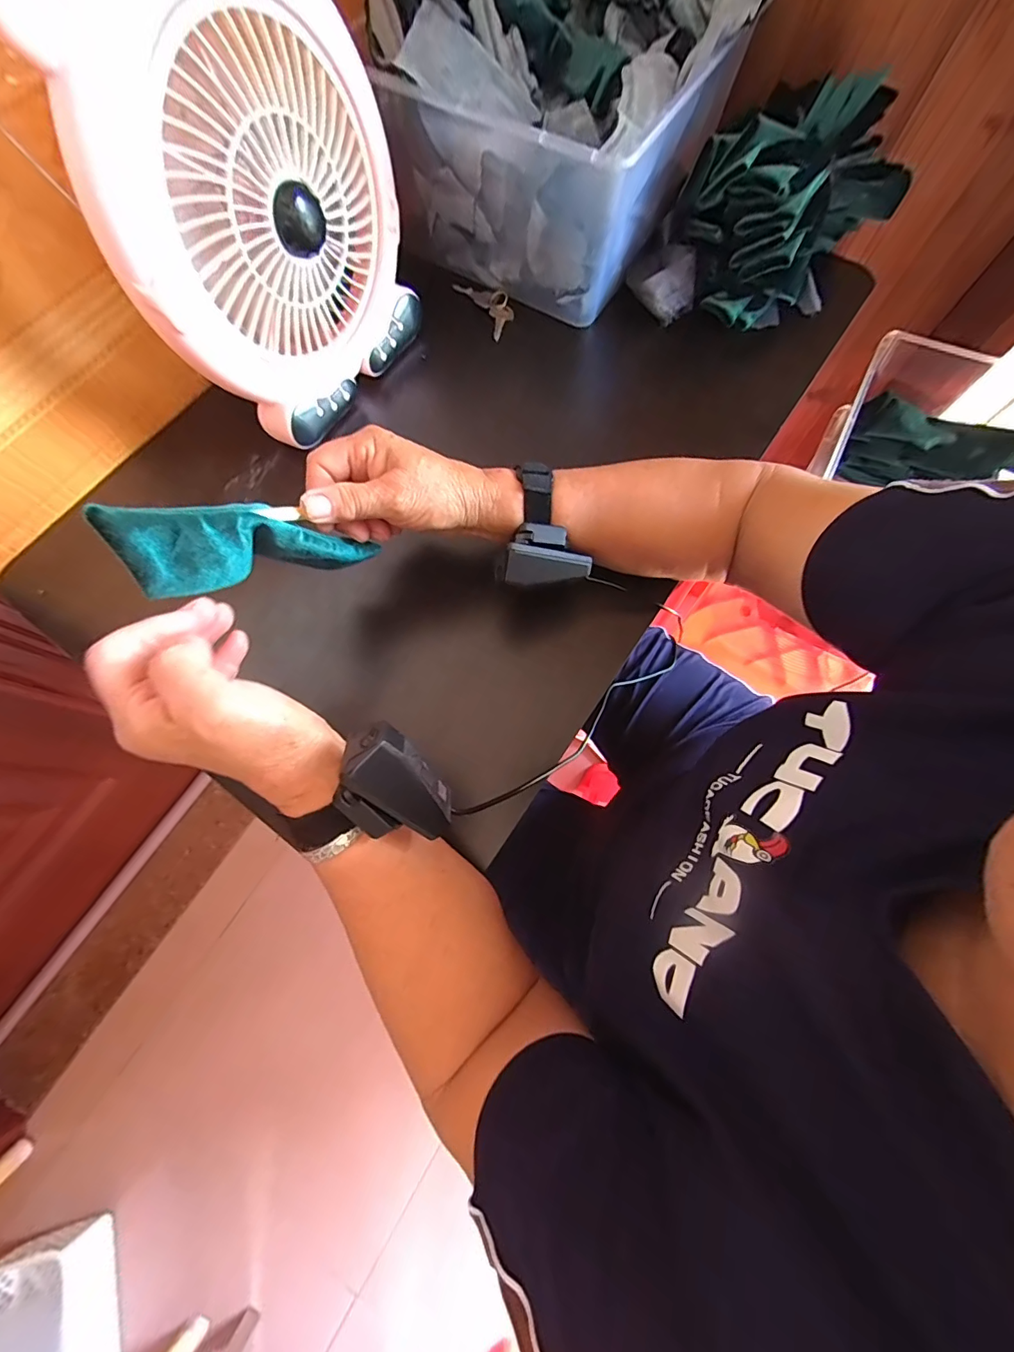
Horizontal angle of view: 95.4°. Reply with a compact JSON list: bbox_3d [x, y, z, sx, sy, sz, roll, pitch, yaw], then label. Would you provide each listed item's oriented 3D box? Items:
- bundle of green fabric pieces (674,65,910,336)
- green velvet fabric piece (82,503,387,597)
[{"bbox_3d":[0.263,-0.460,0.445,0.174,0.112,0.168,-37,76,-10],"label":"bundle of green fabric pieces"},{"bbox_3d":[-0.145,-0.077,0.277,0.018,0.167,0.043,39,117,11],"label":"green velvet fabric piece"}]

